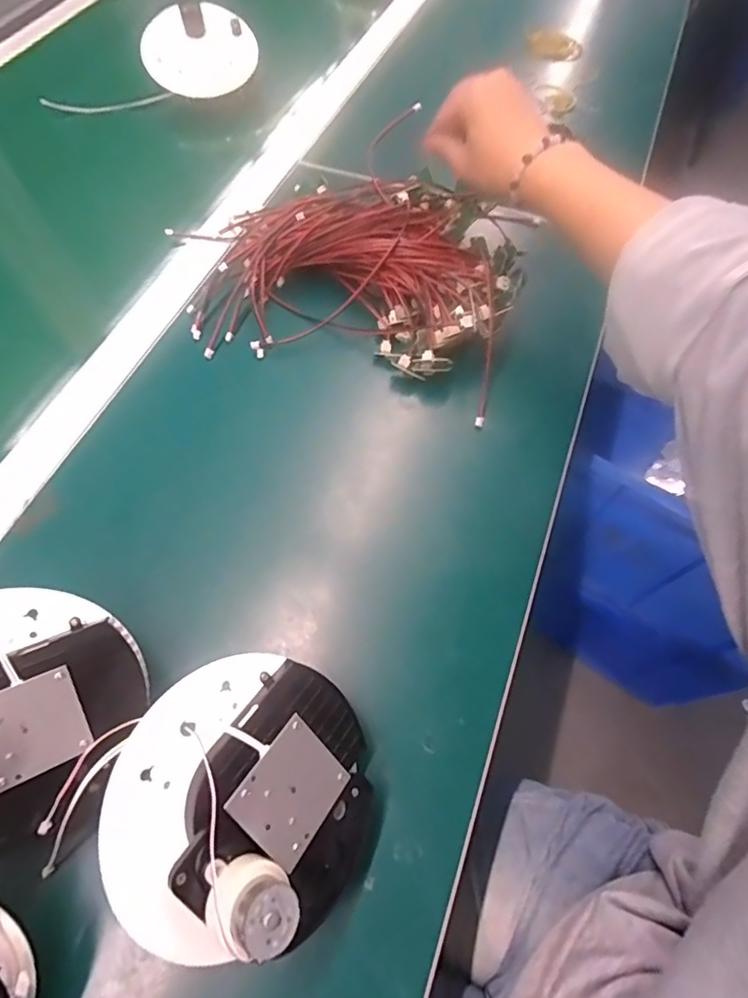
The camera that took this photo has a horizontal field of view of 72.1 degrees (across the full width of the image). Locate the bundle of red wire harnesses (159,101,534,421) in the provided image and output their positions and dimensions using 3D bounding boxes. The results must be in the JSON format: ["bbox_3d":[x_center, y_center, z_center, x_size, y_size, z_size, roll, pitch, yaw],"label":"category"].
[{"bbox_3d":[-0.019,-0.212,0.449,0.289,0.052,0.233,15,63,8],"label":"bundle of red wire harnesses"}]

